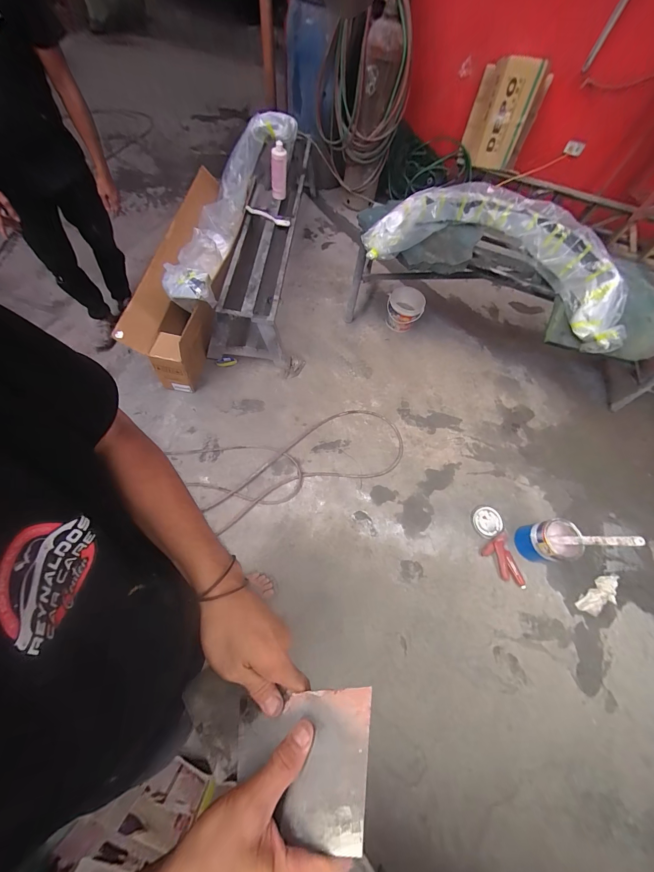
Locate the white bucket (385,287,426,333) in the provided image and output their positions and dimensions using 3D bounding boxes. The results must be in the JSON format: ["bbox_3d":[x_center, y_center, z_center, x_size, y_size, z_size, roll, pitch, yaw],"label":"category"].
[{"bbox_3d":[0.431,-0.704,1.736,0.191,0.179,0.190,2,65,-5],"label":"white bucket"}]

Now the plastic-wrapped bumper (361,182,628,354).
[{"bbox_3d":[0.695,-0.700,1.208,1.045,0.245,0.343,23,65,5],"label":"plastic-wrapped bumper"}]

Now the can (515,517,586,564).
[{"bbox_3d":[0.911,0.436,1.284,0.142,0.208,0.153,2,65,-5],"label":"can"}]

